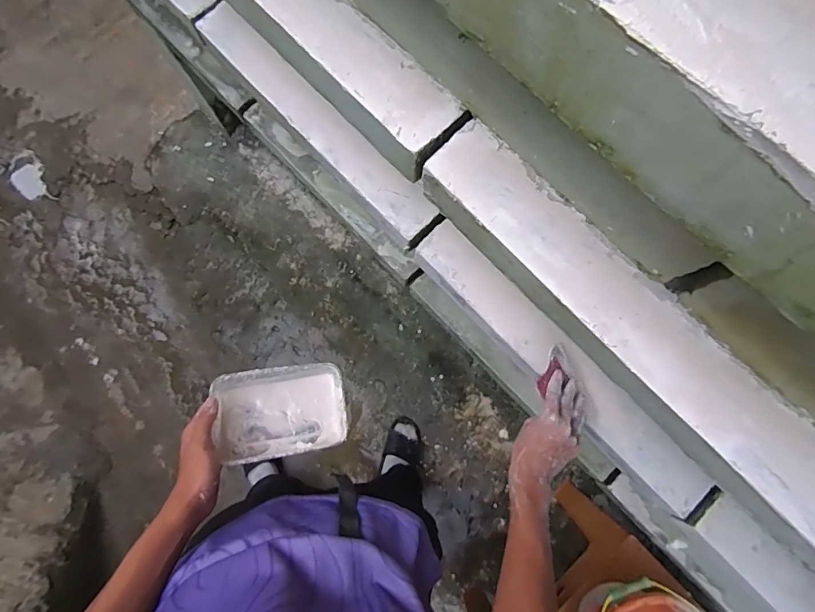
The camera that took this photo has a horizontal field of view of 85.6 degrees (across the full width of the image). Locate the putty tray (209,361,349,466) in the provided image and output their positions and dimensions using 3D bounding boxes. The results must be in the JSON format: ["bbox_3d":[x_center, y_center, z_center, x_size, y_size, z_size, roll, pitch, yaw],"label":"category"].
[{"bbox_3d":[-0.167,0.140,0.590,0.161,0.044,0.114,-9,77,-14],"label":"putty tray"}]

